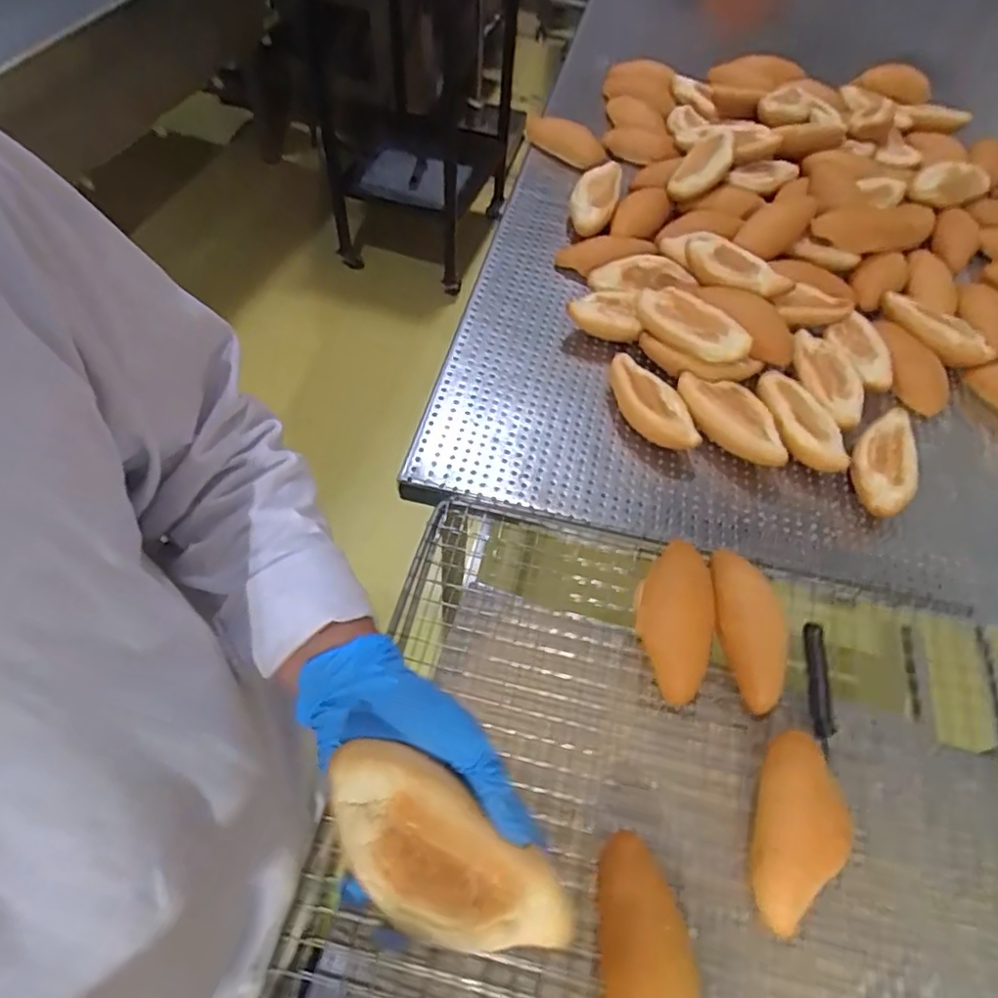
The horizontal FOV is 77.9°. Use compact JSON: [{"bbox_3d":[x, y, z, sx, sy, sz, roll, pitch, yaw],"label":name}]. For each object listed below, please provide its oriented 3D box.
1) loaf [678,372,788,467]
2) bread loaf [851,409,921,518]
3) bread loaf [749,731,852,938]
[{"bbox_3d":[0.266,-0.089,0.715,0.148,0.048,0.070,37,62,18],"label":"loaf"},{"bbox_3d":[0.429,-0.046,0.694,0.063,0.041,0.144,22,59,9],"label":"bread loaf"},{"bbox_3d":[0.231,0.253,0.478,0.060,0.060,0.144,16,58,6],"label":"bread loaf"}]

